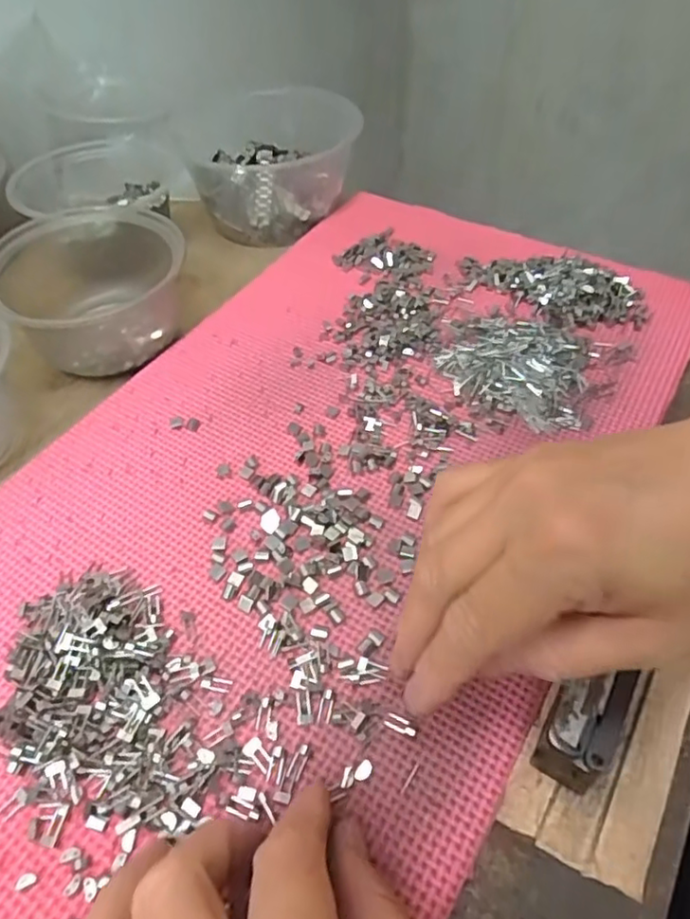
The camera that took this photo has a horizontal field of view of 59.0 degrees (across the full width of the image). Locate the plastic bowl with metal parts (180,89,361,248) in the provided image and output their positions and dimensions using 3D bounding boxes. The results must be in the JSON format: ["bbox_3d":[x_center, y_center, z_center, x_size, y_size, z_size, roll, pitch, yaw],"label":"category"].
[{"bbox_3d":[-0.058,-0.249,0.489,0.138,0.054,0.144,0,52,0],"label":"plastic bowl with metal parts"}]

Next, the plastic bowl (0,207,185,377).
[{"bbox_3d":[-0.158,-0.113,0.383,0.108,0.046,0.099,10,50,9],"label":"plastic bowl"}]

